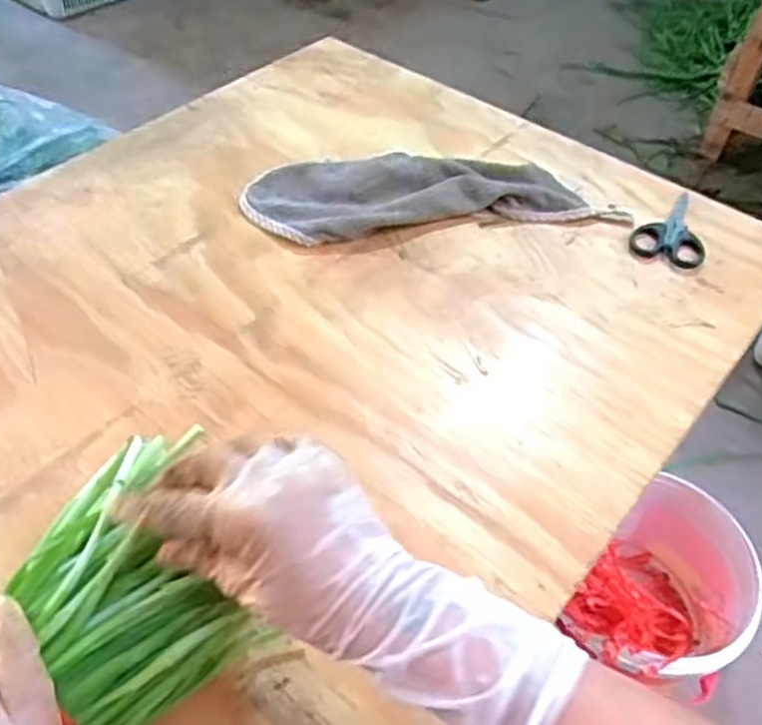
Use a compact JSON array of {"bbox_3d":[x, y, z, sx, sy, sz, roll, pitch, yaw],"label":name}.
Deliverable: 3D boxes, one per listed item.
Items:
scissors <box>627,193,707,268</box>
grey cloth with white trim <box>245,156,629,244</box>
[{"bbox_3d":[0.266,-0.127,0.657,0.061,0.012,0.109,18,51,13],"label":"scissors"},{"bbox_3d":[0.043,-0.159,0.662,0.328,0.027,0.109,-5,50,-6],"label":"grey cloth with white trim"}]

